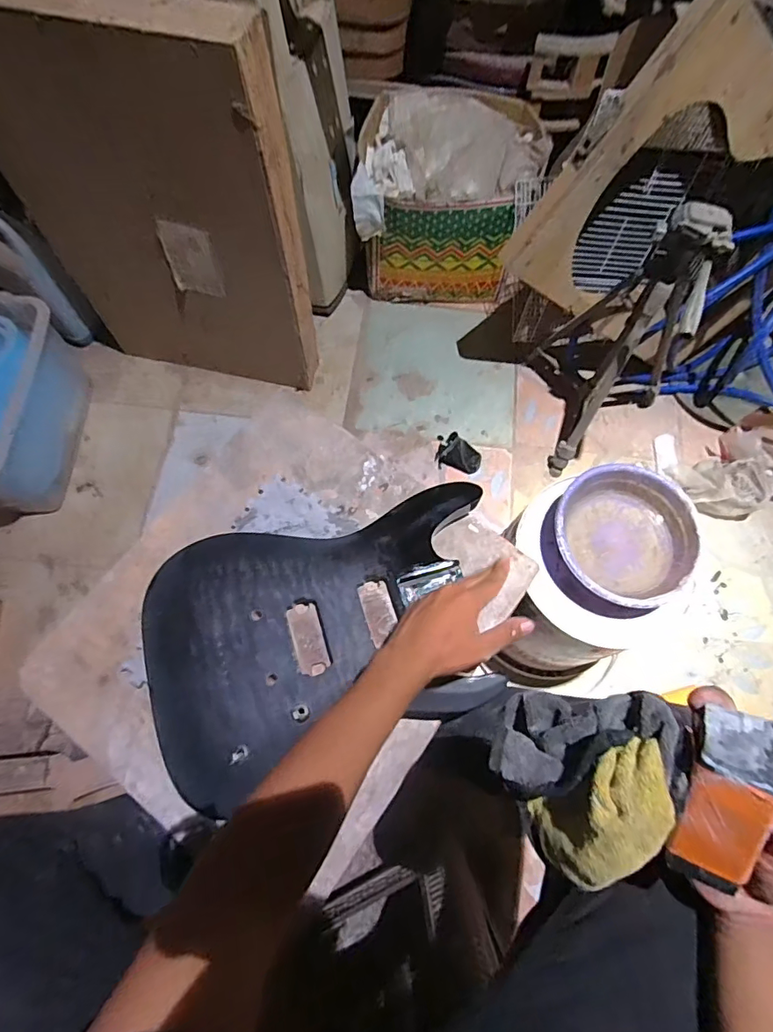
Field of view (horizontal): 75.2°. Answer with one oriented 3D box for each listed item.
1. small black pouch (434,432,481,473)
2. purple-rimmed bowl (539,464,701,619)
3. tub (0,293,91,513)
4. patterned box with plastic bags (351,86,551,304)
[{"bbox_3d":[0.165,-0.146,1.157,0.112,0.045,0.078,19,71,6],"label":"small black pouch"},{"bbox_3d":[0.329,0.037,0.718,0.192,0.064,0.205,0,70,-1],"label":"purple-rimmed bowl"},{"bbox_3d":[-0.796,-0.234,1.062,0.187,0.226,0.466,1,70,0],"label":"tub"},{"bbox_3d":[0.138,-0.756,1.234,0.400,0.318,0.335,3,70,0],"label":"patterned box with plastic bags"}]

